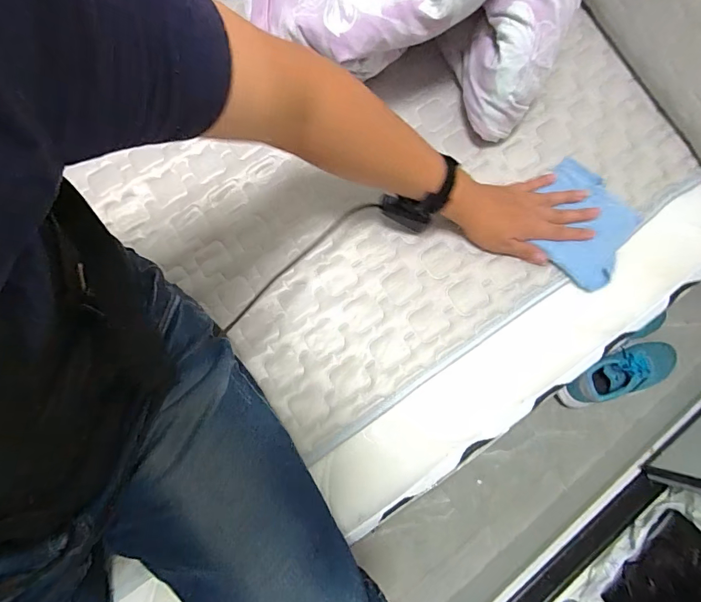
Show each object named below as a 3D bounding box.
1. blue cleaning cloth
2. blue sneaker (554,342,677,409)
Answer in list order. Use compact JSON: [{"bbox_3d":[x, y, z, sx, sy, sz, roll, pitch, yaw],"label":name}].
[{"bbox_3d":[0.327,-0.111,0.567,0.149,0.016,0.148,42,80,8],"label":"blue cleaning cloth"},{"bbox_3d":[0.642,0.174,0.940,0.298,0.122,0.112,-12,78,-4],"label":"blue sneaker"}]

